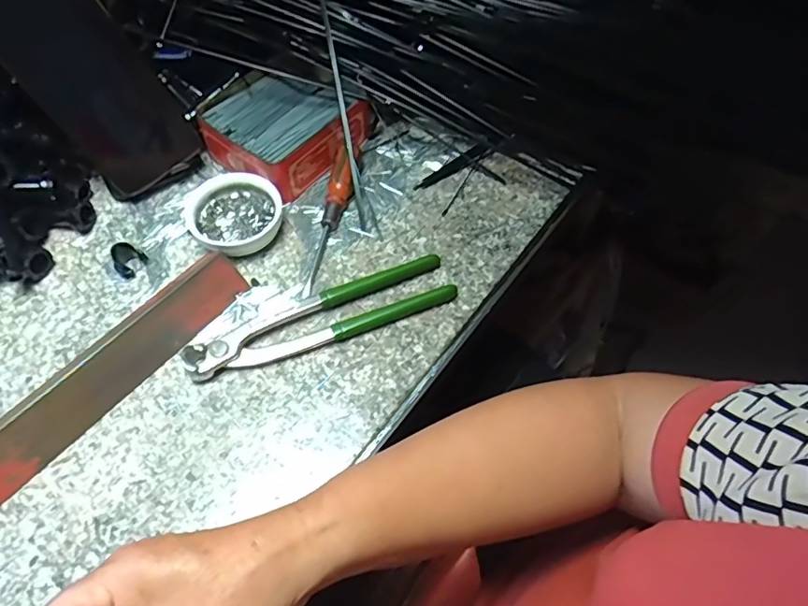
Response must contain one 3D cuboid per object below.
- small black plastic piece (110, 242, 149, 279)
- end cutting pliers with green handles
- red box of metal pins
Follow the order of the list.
[{"bbox_3d":[-0.209,-0.035,0.418,0.015,0.021,0.024,34,64,17],"label":"small black plastic piece"},{"bbox_3d":[-0.058,0.009,0.402,0.195,0.018,0.043,-22,62,-13],"label":"end cutting pliers with green handles"},{"bbox_3d":[-0.103,-0.152,0.476,0.104,0.038,0.113,31,63,16],"label":"red box of metal pins"}]

